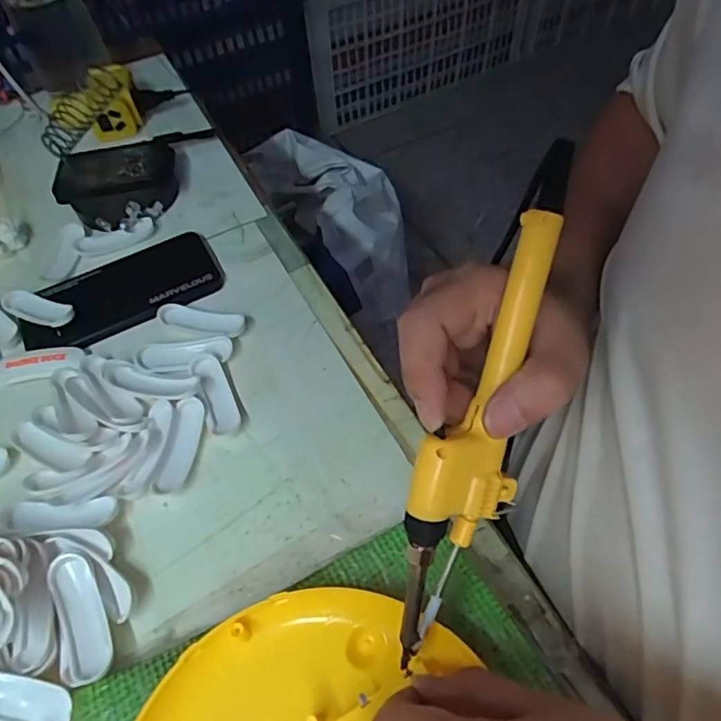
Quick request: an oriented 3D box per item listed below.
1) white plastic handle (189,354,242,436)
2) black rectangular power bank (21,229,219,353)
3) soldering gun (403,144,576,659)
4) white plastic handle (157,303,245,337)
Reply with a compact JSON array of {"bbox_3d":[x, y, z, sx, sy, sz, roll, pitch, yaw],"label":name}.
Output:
[{"bbox_3d":[-0.105,0.023,0.400,0.023,0.011,0.068,-21,56,-12],"label":"white plastic handle"},{"bbox_3d":[-0.199,-0.063,0.461,0.157,0.013,0.083,-24,57,-14],"label":"black rectangular power bank"},{"bbox_3d":[0.056,0.021,0.244,0.040,0.029,0.234,18,93,15],"label":"soldering gun"},{"bbox_3d":[-0.124,-0.032,0.434,0.071,0.009,0.022,11,55,10],"label":"white plastic handle"}]

